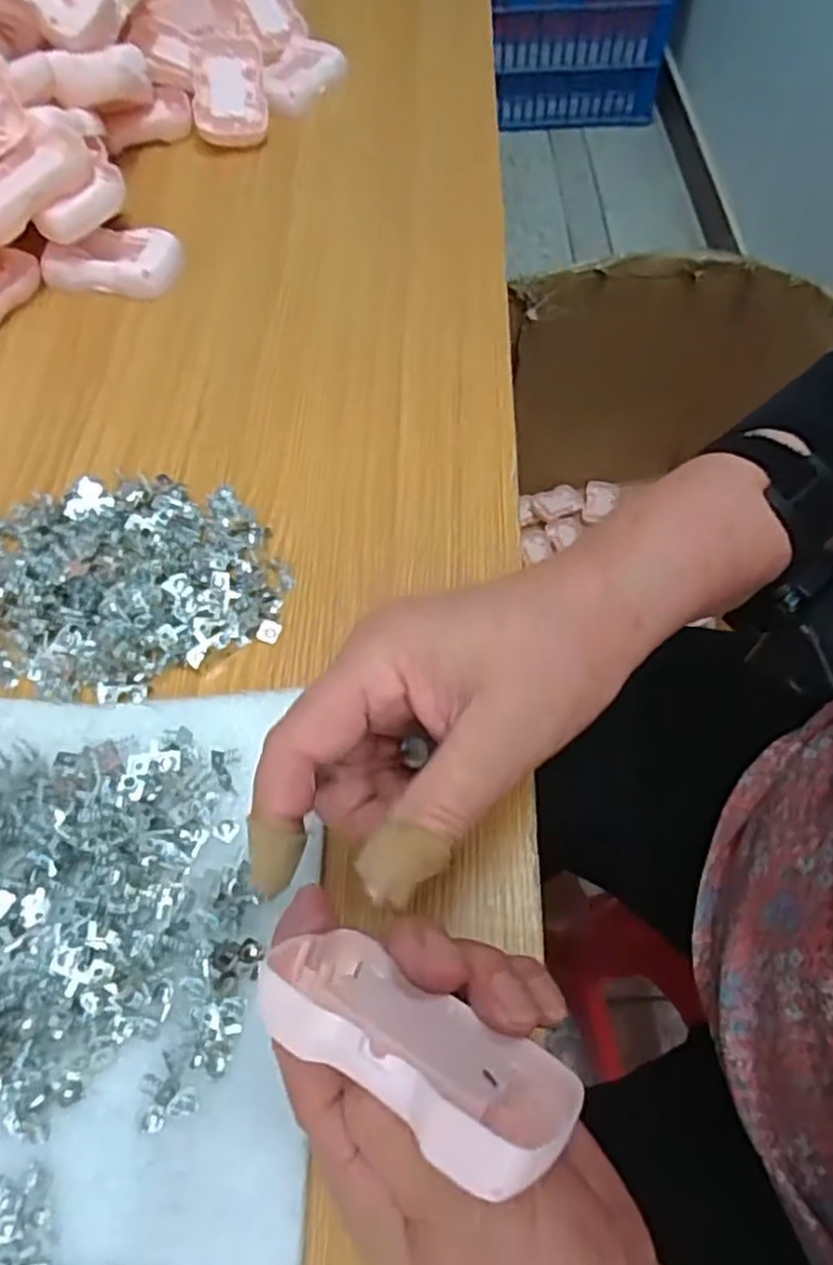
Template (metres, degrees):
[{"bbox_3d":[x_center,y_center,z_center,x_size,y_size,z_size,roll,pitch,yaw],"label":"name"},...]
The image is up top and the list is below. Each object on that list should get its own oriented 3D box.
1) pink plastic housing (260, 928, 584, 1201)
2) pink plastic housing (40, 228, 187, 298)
[{"bbox_3d":[-0.005,0.113,0.200,0.089,0.064,0.020,22,85,17],"label":"pink plastic housing"},{"bbox_3d":[-0.195,-0.246,0.488,0.088,0.020,0.046,12,62,9],"label":"pink plastic housing"}]

